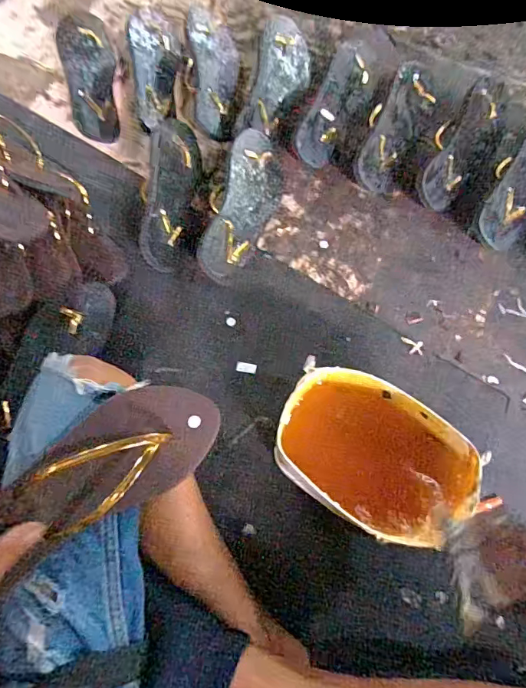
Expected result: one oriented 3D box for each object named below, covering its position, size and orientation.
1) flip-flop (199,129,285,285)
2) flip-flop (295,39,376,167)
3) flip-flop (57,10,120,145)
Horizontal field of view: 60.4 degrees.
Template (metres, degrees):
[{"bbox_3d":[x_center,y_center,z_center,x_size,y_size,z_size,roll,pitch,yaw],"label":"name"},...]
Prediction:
[{"bbox_3d":[-0.033,-0.197,0.651,0.083,0.040,0.250,30,64,-26],"label":"flip-flop"},{"bbox_3d":[0.122,-0.377,0.711,0.086,0.024,0.208,28,83,-31],"label":"flip-flop"},{"bbox_3d":[-0.286,-0.449,0.753,0.089,0.050,0.246,-9,84,-1],"label":"flip-flop"}]

